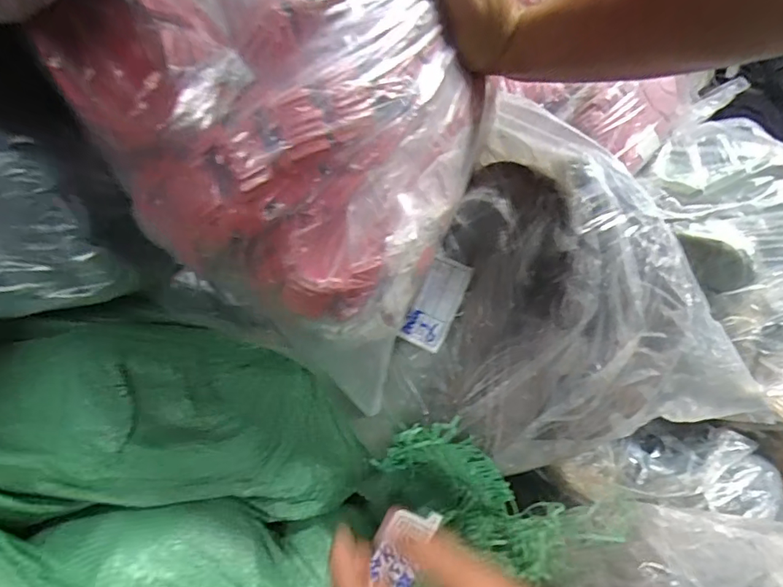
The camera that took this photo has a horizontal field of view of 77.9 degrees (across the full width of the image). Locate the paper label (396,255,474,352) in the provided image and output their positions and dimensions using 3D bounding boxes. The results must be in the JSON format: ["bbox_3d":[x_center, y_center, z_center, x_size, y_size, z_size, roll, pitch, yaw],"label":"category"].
[{"bbox_3d":[0.034,0.008,0.375,0.034,0.070,0.007,26,5,11],"label":"paper label"}]

